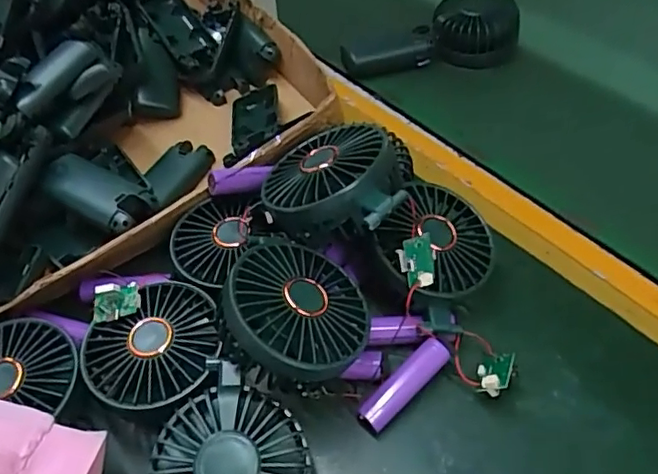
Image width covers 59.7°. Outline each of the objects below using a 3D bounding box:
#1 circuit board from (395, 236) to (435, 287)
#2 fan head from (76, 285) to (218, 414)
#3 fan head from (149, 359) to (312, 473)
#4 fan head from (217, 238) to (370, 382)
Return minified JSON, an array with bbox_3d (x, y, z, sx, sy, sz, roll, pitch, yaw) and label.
[{"bbox_3d":[0.054,0.015,0.351,0.021,0.030,0.011,-6,5,-17],"label":"circuit board"},{"bbox_3d":[-0.106,0.068,0.357,0.077,0.021,0.084,-2,50,2],"label":"fan head"},{"bbox_3d":[-0.056,0.127,0.317,0.089,0.052,0.082,35,62,29],"label":"fan head"},{"bbox_3d":[-0.022,0.044,0.336,0.089,0.034,0.086,13,46,-23],"label":"fan head"}]

